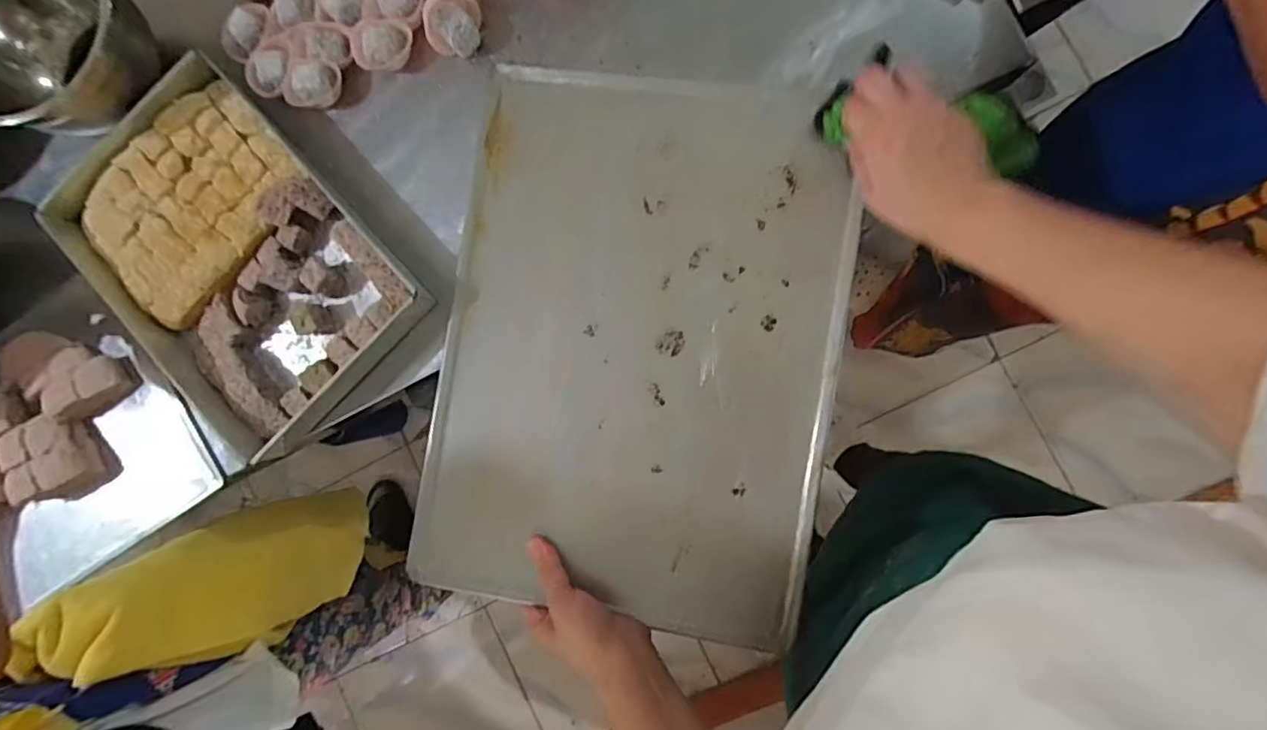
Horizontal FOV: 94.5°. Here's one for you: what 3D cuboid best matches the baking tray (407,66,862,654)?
[{"bbox_3d":[0.003,-0.017,0.486,0.319,0.021,0.439,10,90,8],"label":"baking tray"}]

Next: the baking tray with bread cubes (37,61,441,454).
[{"bbox_3d":[-0.357,-0.095,0.518,0.311,0.033,0.218,45,95,6],"label":"baking tray with bread cubes"}]

